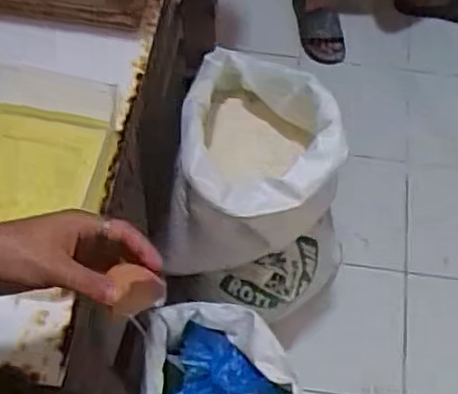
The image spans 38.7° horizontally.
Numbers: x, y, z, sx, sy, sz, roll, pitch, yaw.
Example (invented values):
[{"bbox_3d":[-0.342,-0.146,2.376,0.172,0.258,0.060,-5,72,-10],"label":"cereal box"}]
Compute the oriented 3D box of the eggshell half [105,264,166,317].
[{"bbox_3d":[-0.067,0.069,0.483,0.038,0.035,0.031,-6,61,-3],"label":"eggshell half"}]

